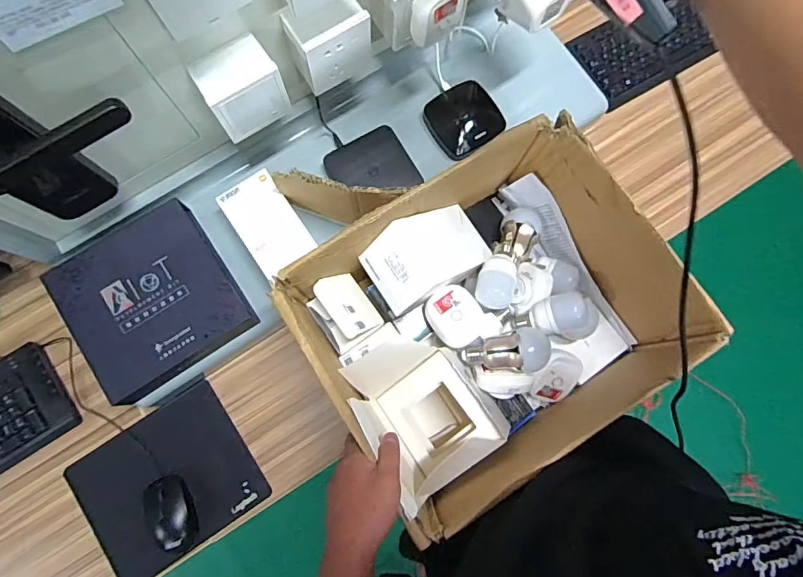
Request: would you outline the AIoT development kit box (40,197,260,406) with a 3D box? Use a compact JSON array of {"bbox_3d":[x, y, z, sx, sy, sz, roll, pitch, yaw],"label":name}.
[{"bbox_3d":[-0.329,0.016,0.604,0.201,0.051,0.201,-33,80,-8],"label":"AIoT development kit box"}]

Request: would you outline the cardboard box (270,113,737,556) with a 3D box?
[{"bbox_3d":[0.086,0.016,0.584,0.387,0.194,0.386,-31,79,-7],"label":"cardboard box"}]

